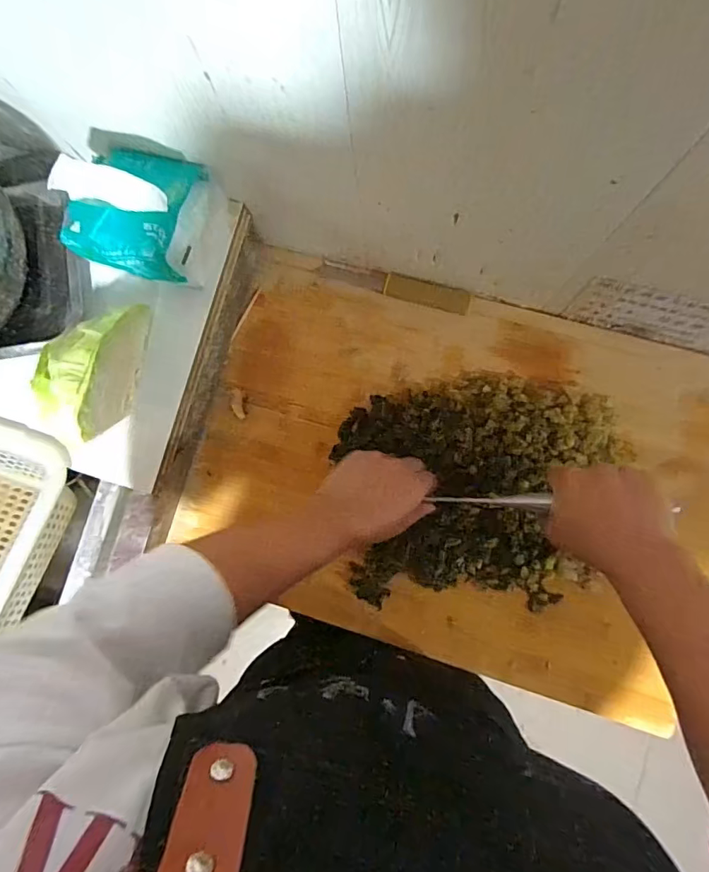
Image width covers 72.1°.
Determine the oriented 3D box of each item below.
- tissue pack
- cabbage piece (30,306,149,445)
[{"bbox_3d":[-0.195,-0.205,0.433,0.124,0.087,0.111,17,87,6],"label":"tissue pack"},{"bbox_3d":[-0.232,-0.063,0.436,0.048,0.085,0.120,9,86,6],"label":"cabbage piece"}]

